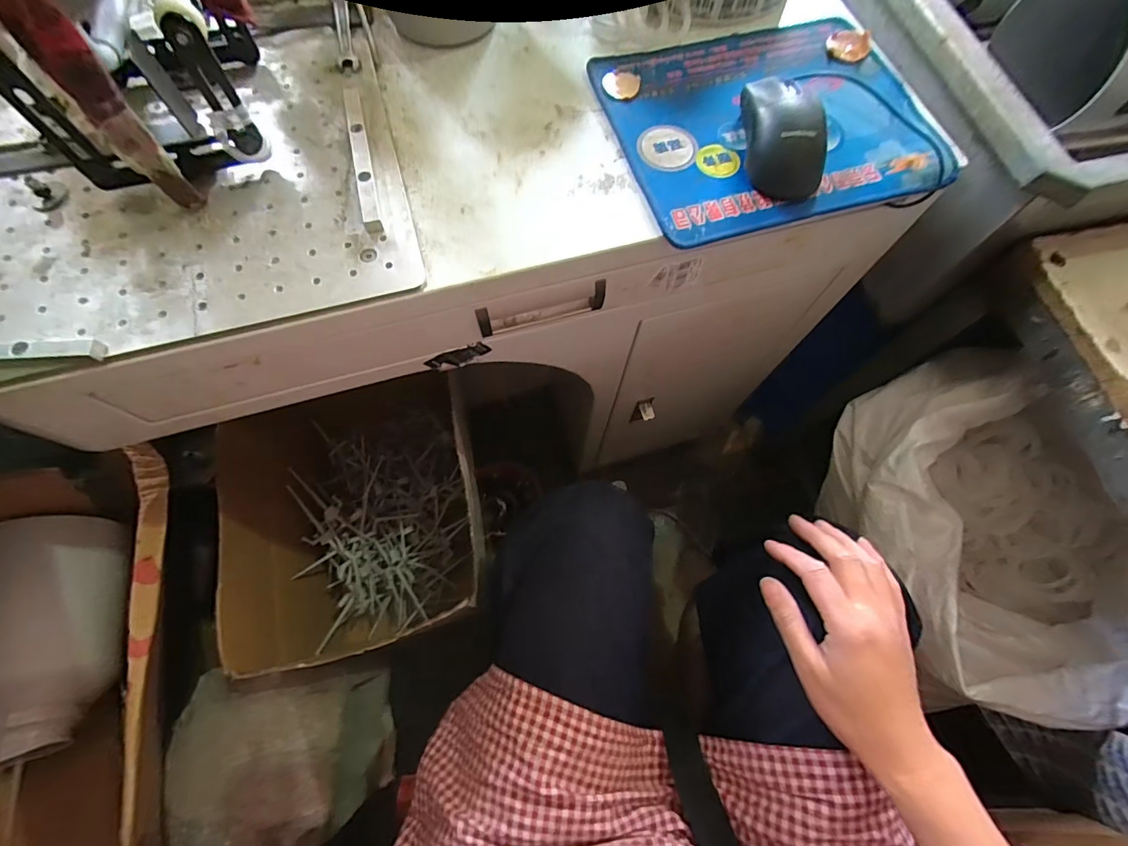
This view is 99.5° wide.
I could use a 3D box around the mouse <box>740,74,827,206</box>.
[{"bbox_3d":[0.173,-0.225,0.374,0.056,0.035,0.102,2,69,-2],"label":"mouse"}]

